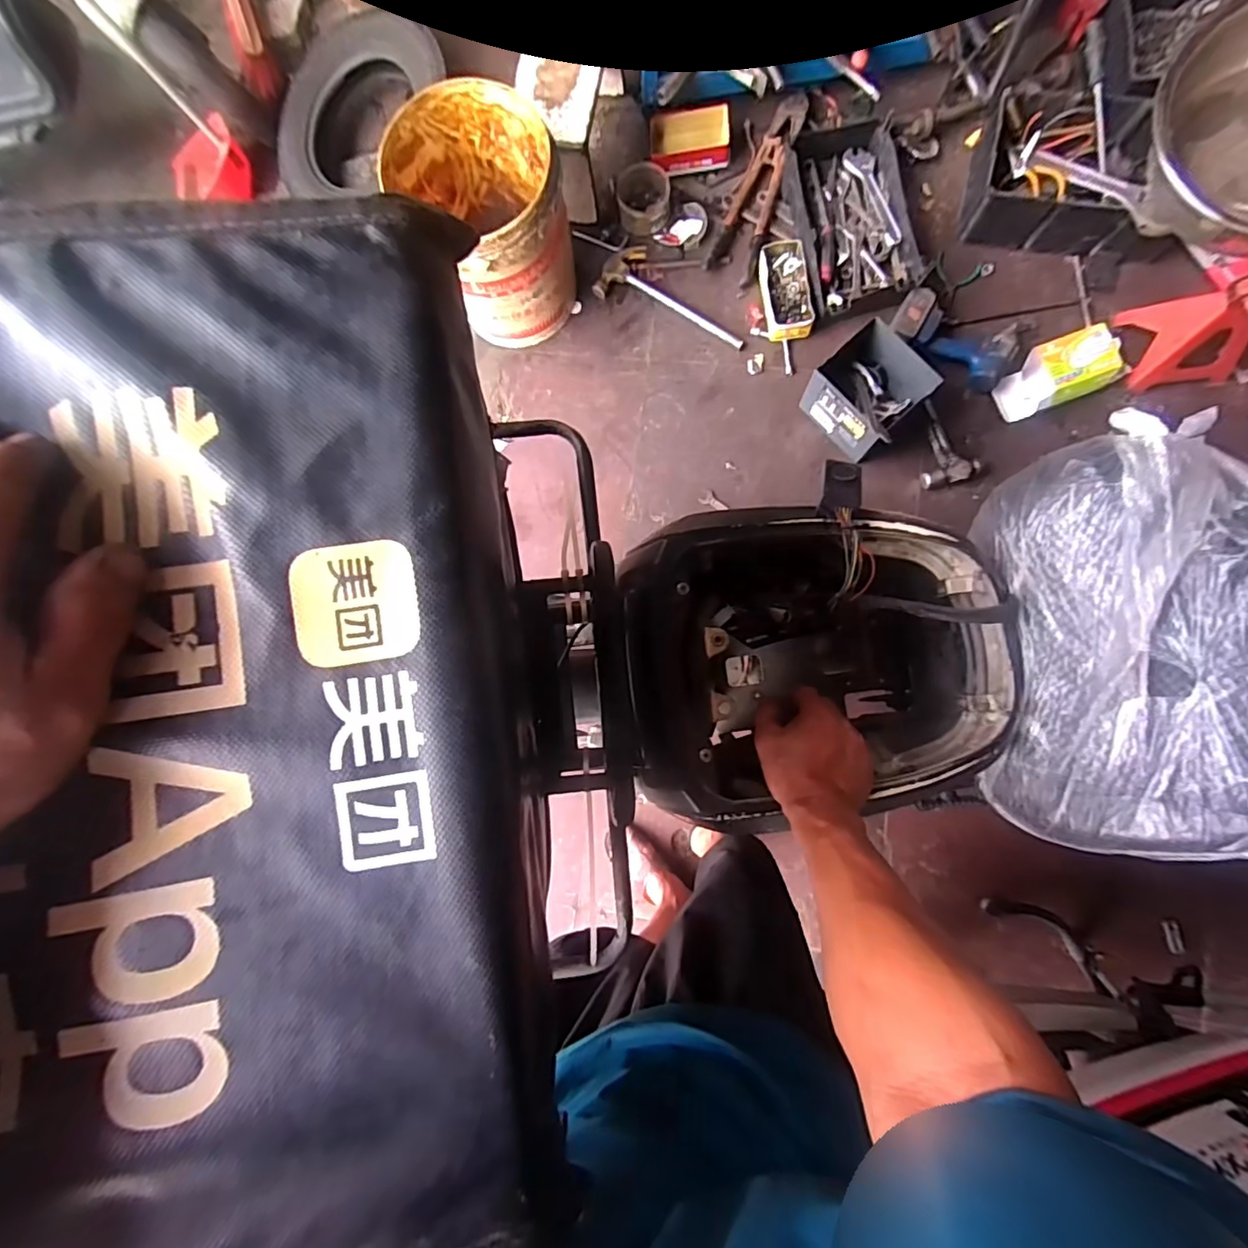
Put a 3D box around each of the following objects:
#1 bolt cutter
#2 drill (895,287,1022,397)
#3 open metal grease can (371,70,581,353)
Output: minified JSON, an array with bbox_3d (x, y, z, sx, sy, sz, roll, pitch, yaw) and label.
[{"bbox_3d":[0.291,-0.963,1.242,0.113,0.038,0.433,18,88,7],"label":"bolt cutter"},{"bbox_3d":[0.673,-0.587,1.149,0.241,0.070,0.138,24,89,7],"label":"drill"},{"bbox_3d":[-0.258,-0.790,1.147,0.299,0.346,0.318,-22,84,4],"label":"open metal grease can"}]

